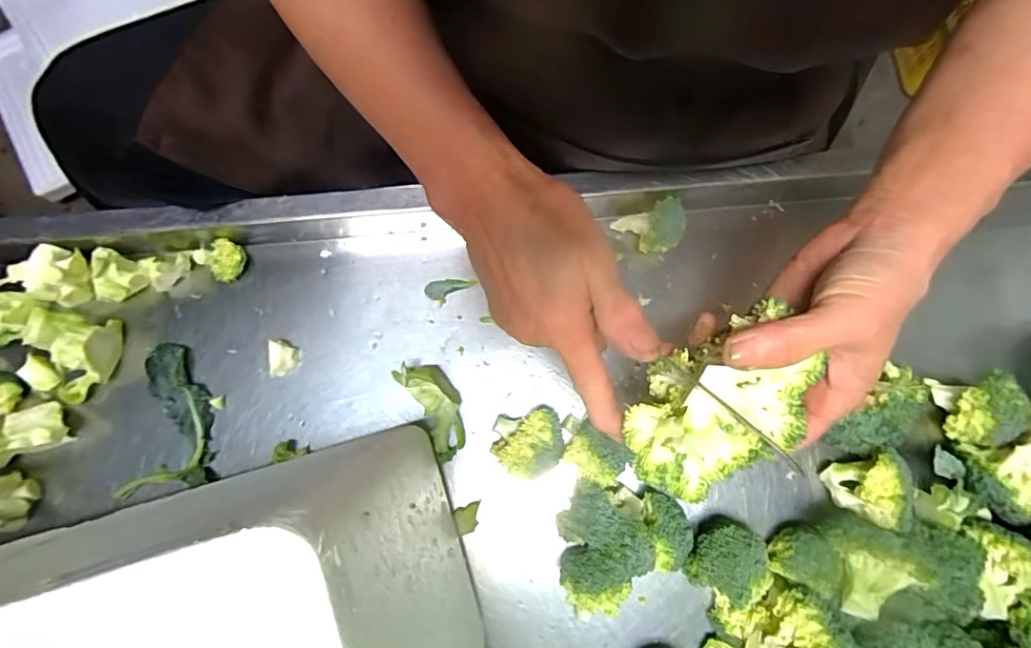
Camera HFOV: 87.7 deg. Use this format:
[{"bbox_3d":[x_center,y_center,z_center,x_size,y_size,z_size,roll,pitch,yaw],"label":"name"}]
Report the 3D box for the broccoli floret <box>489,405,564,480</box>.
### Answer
[{"bbox_3d":[0.009,0.087,0.395,0.050,0.042,0.046,0,81,1],"label":"broccoli floret"}]

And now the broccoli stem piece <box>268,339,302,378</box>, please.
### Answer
[{"bbox_3d":[-0.183,0.028,0.422,0.019,0.022,0.028,11,81,3],"label":"broccoli stem piece"}]

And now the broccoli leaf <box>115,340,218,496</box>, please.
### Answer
[{"bbox_3d":[-0.275,0.071,0.421,0.070,0.011,0.112,-8,81,0],"label":"broccoli leaf"}]

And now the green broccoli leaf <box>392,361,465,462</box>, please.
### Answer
[{"bbox_3d":[-0.058,0.064,0.396,0.037,0.019,0.075,-20,111,-3],"label":"green broccoli leaf"}]

